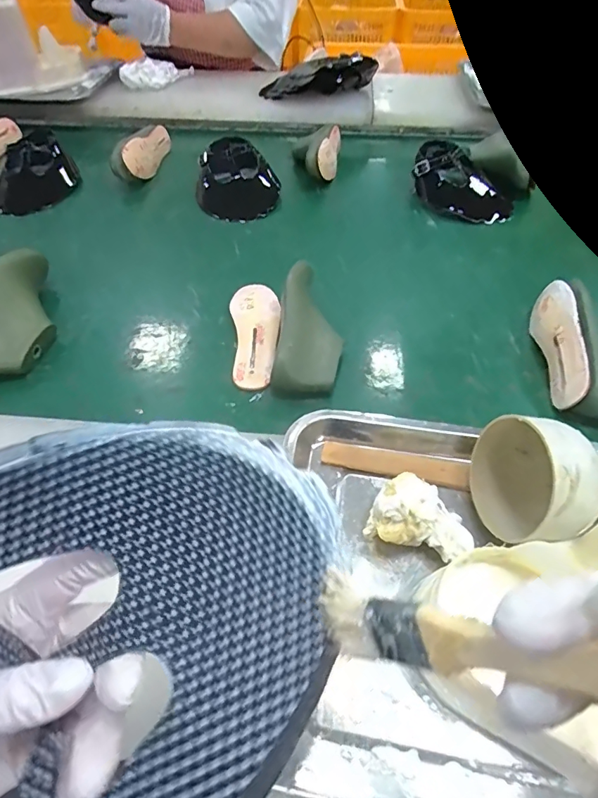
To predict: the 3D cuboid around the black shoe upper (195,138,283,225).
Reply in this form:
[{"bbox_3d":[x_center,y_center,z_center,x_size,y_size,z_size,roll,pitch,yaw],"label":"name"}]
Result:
[{"bbox_3d":[-0.105,-0.369,0.770,0.137,0.079,0.165,-5,50,-4],"label":"black shoe upper"}]

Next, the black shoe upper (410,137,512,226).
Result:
[{"bbox_3d":[0.265,-0.356,0.752,0.095,0.075,0.175,-29,55,-23],"label":"black shoe upper"}]

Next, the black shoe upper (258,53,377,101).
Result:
[{"bbox_3d":[0.044,-0.649,0.908,0.234,0.057,0.052,-13,51,-11],"label":"black shoe upper"}]

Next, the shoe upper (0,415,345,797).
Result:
[{"bbox_3d":[-0.072,0.087,0.165,0.156,0.057,0.182,43,71,6],"label":"shoe upper"}]

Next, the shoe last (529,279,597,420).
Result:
[{"bbox_3d":[0.321,-0.062,0.511,0.075,0.066,0.205,4,50,4],"label":"shoe last"}]

